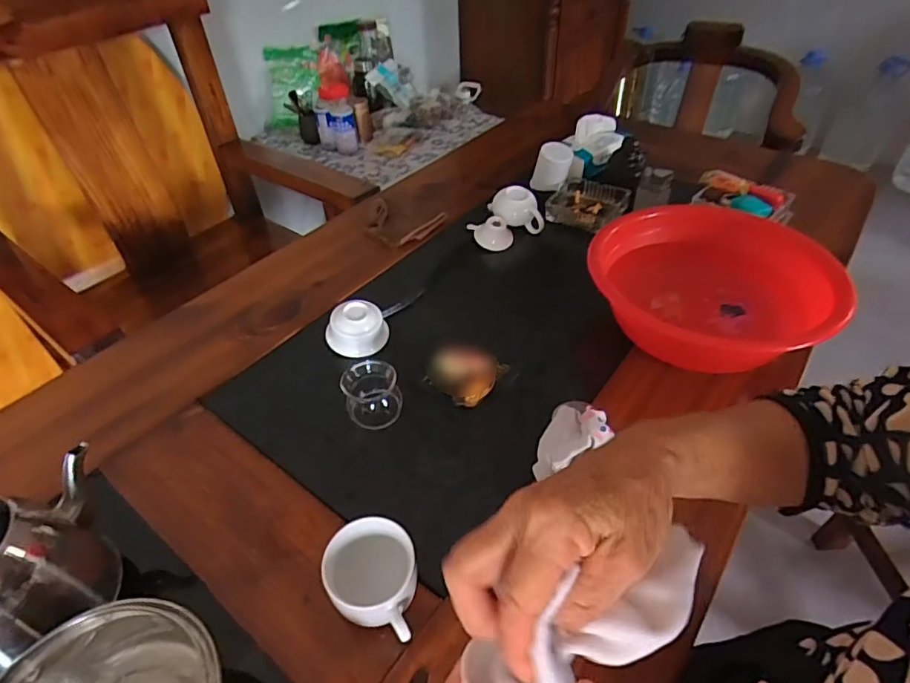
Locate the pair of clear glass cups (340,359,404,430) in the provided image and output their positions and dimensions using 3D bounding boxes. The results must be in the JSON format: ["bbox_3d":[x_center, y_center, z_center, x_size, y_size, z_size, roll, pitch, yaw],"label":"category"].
[{"bbox_3d":[-0.097,0.062,0.615,0.064,0.054,0.059,5,45,8],"label":"pair of clear glass cups"}]

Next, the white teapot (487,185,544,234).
[{"bbox_3d":[0.108,-0.244,0.933,0.094,0.061,0.084,0,44,3],"label":"white teapot"}]

